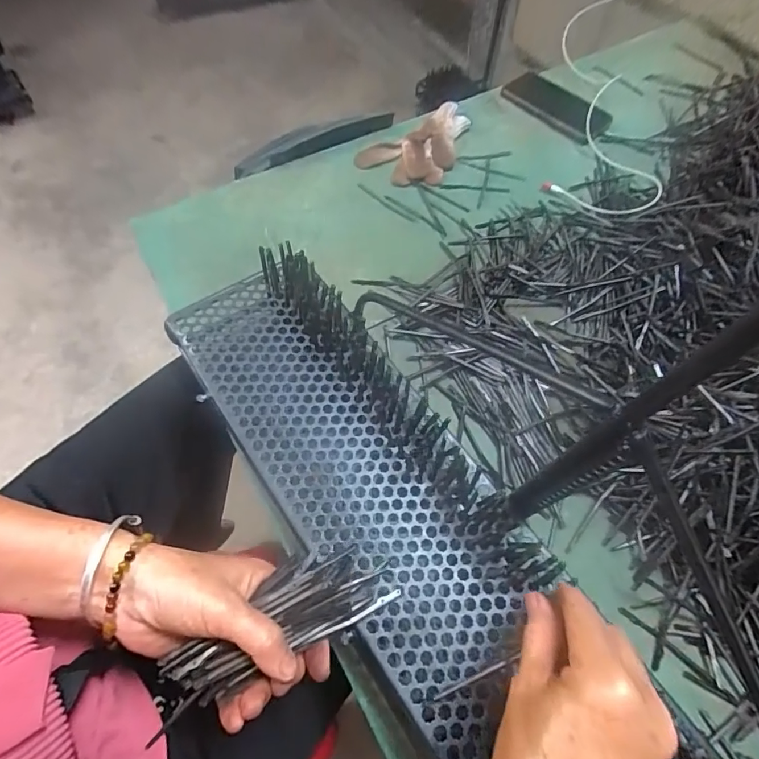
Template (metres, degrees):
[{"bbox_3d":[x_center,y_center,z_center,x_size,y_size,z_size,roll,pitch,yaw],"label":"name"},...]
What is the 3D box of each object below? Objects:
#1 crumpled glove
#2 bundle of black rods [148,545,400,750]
[{"bbox_3d":[0.056,-0.334,0.644,0.114,0.026,0.168,27,66,12],"label":"crumpled glove"},{"bbox_3d":[-0.065,0.152,0.285,0.150,0.019,0.050,-24,66,-21],"label":"bundle of black rods"}]

